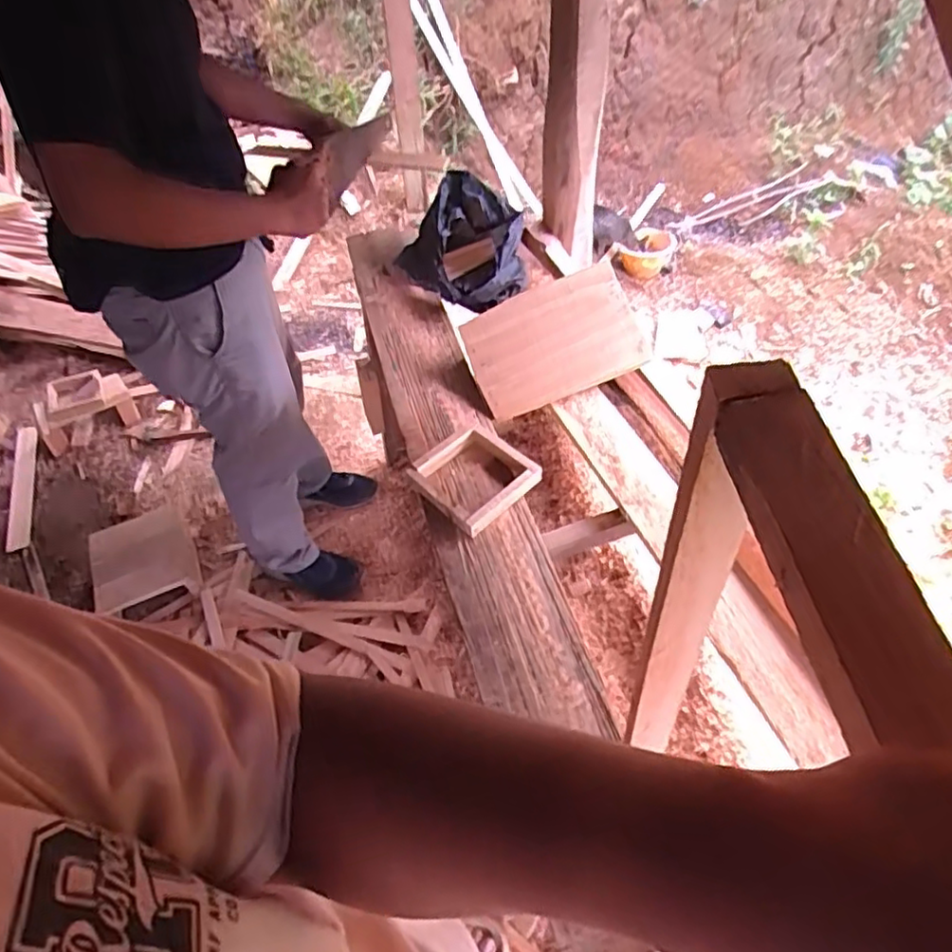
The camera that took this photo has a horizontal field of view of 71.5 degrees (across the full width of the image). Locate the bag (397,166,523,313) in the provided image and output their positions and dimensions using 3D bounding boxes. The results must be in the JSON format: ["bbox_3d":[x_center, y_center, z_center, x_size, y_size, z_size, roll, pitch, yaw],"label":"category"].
[{"bbox_3d":[-0.033,-0.446,1.301,0.250,0.202,0.236,-7,49,0],"label":"bag"}]

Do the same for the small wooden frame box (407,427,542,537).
[{"bbox_3d":[-0.002,0.001,1.048,0.163,0.038,0.161,-34,54,-22],"label":"small wooden frame box"}]

